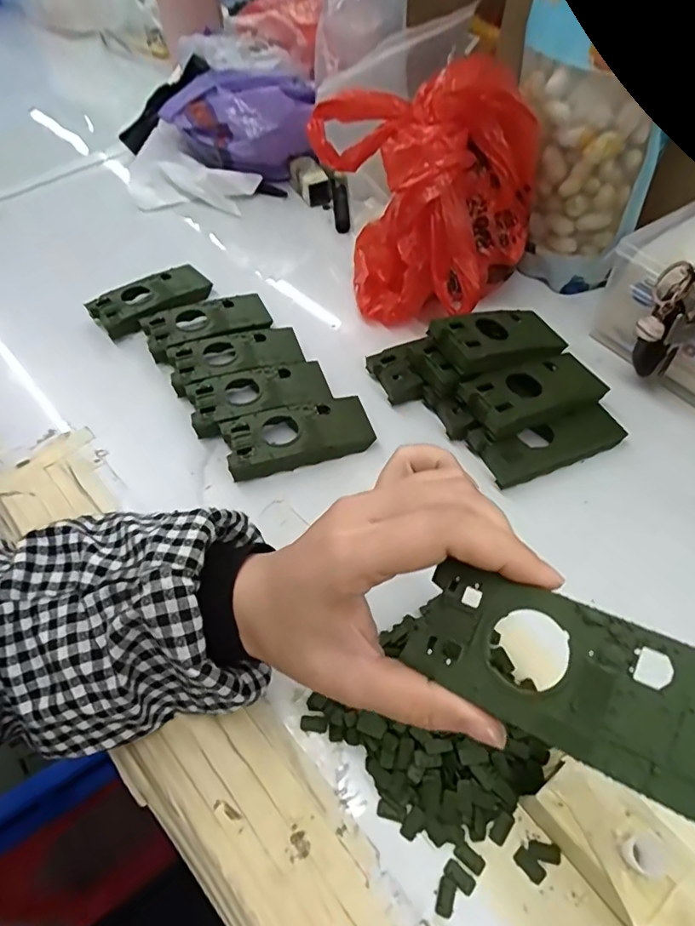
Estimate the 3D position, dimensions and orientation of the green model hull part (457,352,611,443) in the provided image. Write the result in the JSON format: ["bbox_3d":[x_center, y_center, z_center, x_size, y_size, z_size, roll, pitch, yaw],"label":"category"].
[{"bbox_3d":[0.134,-0.049,0.378,0.104,0.019,0.047,-18,63,-24],"label":"green model hull part"}]

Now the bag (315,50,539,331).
[{"bbox_3d":[0.057,-0.202,0.412,0.166,0.158,0.096,13,56,12],"label":"bag"}]

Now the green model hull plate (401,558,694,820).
[{"bbox_3d":[0.071,0.068,0.172,0.103,0.004,0.045,19,82,32],"label":"green model hull plate"}]

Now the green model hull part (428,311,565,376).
[{"bbox_3d":[0.114,-0.093,0.389,0.107,0.020,0.051,-18,56,-29],"label":"green model hull part"}]

